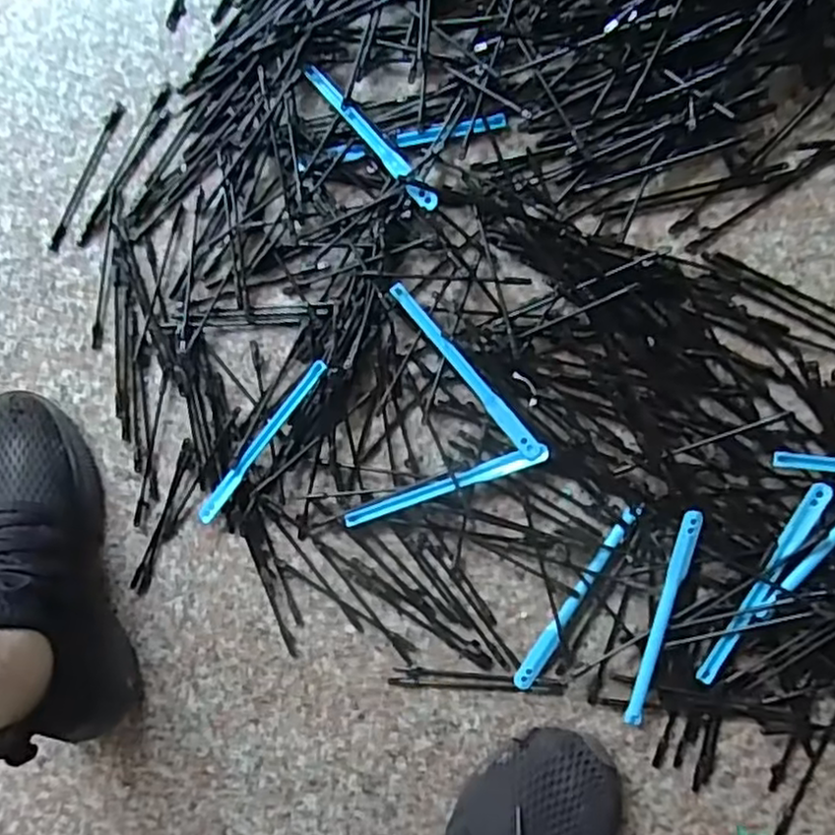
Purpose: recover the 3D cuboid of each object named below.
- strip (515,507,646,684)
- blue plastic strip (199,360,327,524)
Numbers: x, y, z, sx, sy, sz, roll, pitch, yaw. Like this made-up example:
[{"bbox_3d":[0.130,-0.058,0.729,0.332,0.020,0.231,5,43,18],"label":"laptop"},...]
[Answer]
[{"bbox_3d":[0.105,0.119,0.461,0.012,0.010,0.145,32,97,6],"label":"strip"},{"bbox_3d":[-0.109,0.018,0.483,0.011,0.015,0.144,40,98,5],"label":"blue plastic strip"}]

